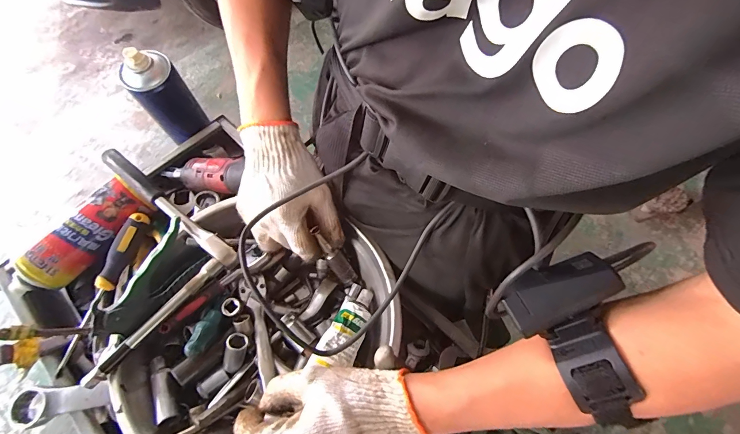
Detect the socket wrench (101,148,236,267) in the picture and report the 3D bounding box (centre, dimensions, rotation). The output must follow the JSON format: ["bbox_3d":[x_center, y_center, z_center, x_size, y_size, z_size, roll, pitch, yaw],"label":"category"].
[{"bbox_3d":[-0.214,-0.013,0.370,0.182,0.037,0.018,35,70,17],"label":"socket wrench"}]

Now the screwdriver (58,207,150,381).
[{"bbox_3d":[-0.303,0.080,0.398,0.022,0.026,0.184,12,65,8],"label":"screwdriver"}]

